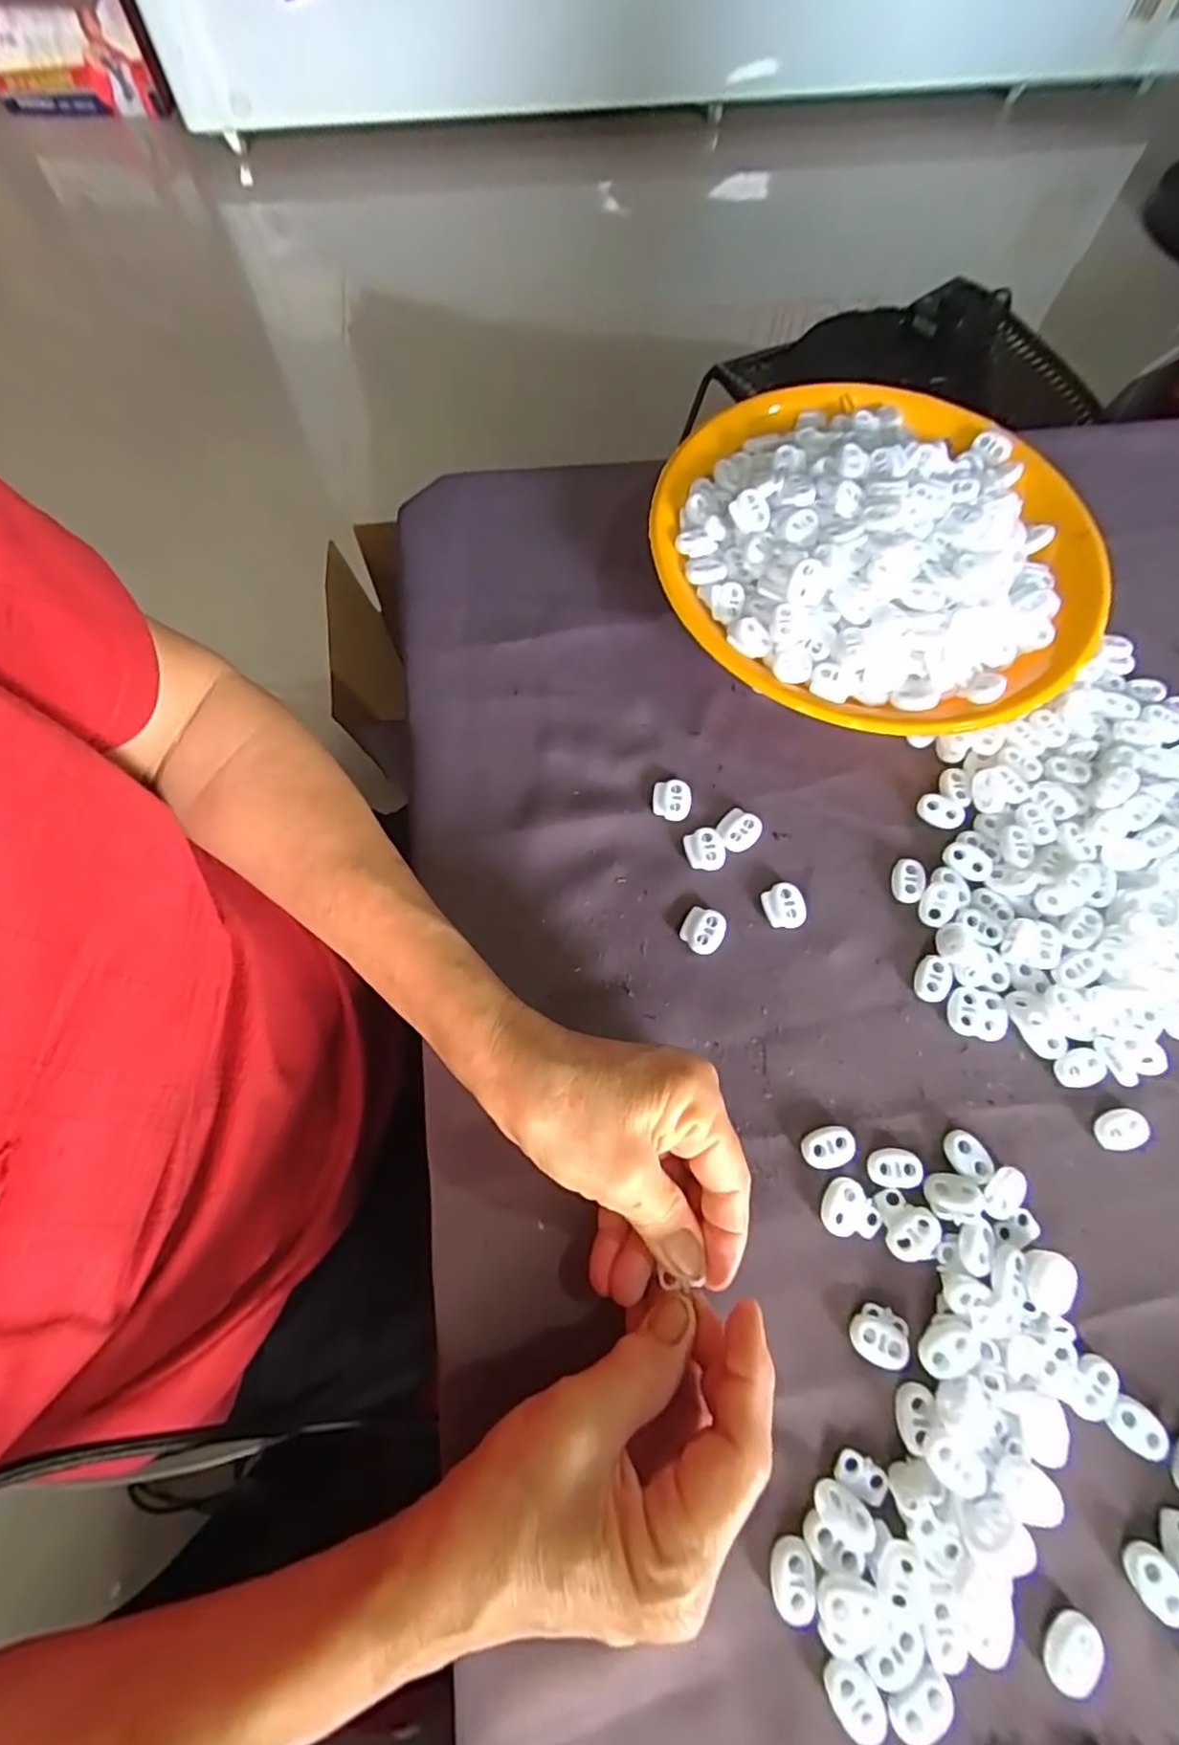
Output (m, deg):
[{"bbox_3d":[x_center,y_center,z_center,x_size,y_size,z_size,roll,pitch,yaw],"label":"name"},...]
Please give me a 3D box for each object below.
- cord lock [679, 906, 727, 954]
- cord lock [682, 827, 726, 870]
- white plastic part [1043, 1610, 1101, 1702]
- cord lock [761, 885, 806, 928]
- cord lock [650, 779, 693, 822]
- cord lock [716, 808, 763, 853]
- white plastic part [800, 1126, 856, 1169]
[{"bbox_3d":[0.054,0.028,0.312,0.020,0.006,0.021,22,70,6],"label":"cord lock"},{"bbox_3d":[0.057,-0.011,0.327,0.021,0.006,0.020,3,69,-1],"label":"cord lock"},{"bbox_3d":[0.166,0.269,0.226,0.015,0.006,0.023,42,74,13],"label":"white plastic part"},{"bbox_3d":[0.095,0.017,0.318,0.019,0.007,0.021,-15,71,-7],"label":"cord lock"},{"bbox_3d":[0.042,-0.037,0.335,0.020,0.005,0.021,10,70,2],"label":"cord lock"},{"bbox_3d":[0.076,-0.021,0.332,0.020,0.007,0.021,39,73,12],"label":"cord lock"},{"bbox_3d":[0.102,0.118,0.280,0.022,0.005,0.015,-10,70,-6],"label":"white plastic part"}]

